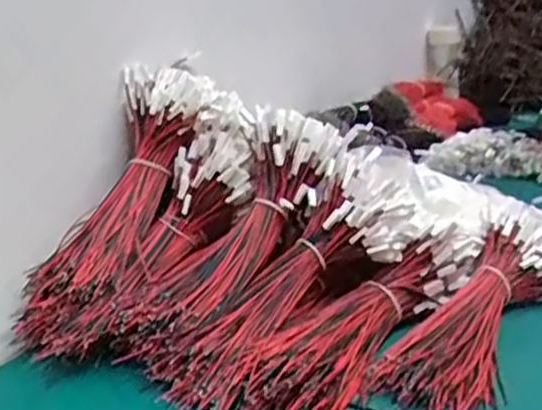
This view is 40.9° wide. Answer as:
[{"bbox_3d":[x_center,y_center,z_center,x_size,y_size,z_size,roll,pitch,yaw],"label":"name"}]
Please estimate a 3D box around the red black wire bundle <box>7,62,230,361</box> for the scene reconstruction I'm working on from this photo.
[{"bbox_3d":[-0.144,-0.002,0.701,0.121,0.052,0.320,6,62,31],"label":"red black wire bundle"}]

